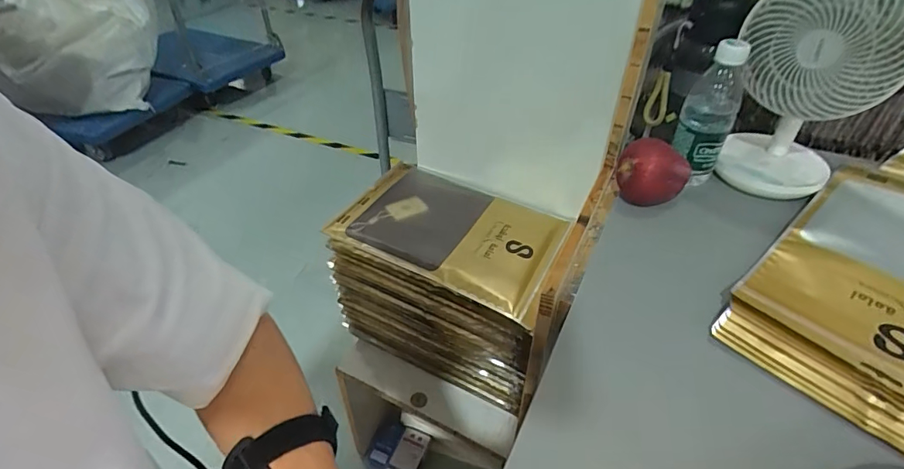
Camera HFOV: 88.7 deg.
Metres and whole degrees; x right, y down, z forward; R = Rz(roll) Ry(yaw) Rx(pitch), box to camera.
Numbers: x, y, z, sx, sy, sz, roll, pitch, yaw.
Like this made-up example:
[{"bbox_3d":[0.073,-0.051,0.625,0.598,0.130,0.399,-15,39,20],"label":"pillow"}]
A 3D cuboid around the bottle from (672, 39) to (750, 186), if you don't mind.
[{"bbox_3d":[0.312,-0.146,0.566,0.061,0.164,0.056,21,45,23],"label":"bottle"}]

